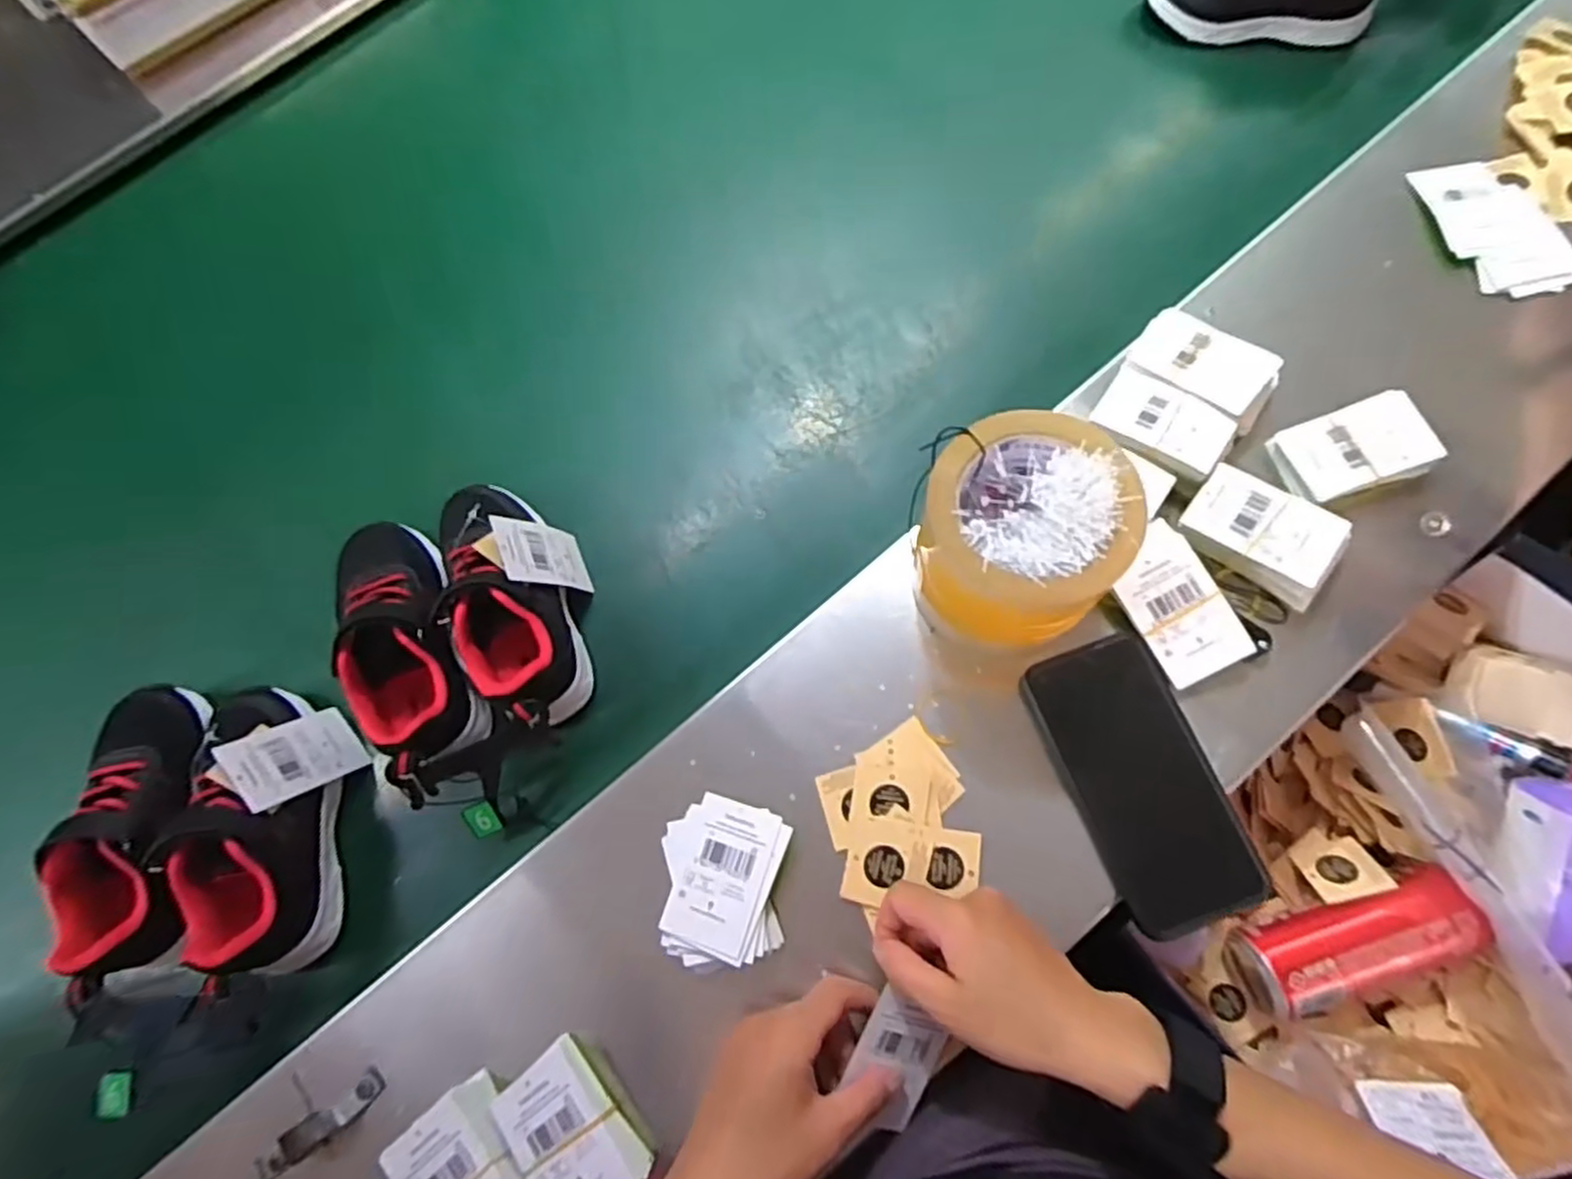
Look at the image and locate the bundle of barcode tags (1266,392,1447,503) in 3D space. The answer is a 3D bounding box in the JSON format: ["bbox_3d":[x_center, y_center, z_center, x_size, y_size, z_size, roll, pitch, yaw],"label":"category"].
[{"bbox_3d":[0.356,-0.087,0.464,0.080,0.023,0.053,-17,74,-4],"label":"bundle of barcode tags"}]

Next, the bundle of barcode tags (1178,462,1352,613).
[{"bbox_3d":[0.288,-0.035,0.447,0.083,0.029,0.053,35,78,10],"label":"bundle of barcode tags"}]

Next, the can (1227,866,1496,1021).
[{"bbox_3d":[0.364,0.226,0.478,0.132,0.054,0.051,-18,74,-4],"label":"can"}]

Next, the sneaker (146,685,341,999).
[{"bbox_3d":[-0.333,0.149,0.465,0.069,0.060,0.172,-10,74,-1],"label":"sneaker"}]

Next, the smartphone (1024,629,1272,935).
[{"bbox_3d":[0.202,0.107,0.420,0.074,0.011,0.157,-20,75,-4],"label":"smartphone"}]

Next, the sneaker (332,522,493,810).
[{"bbox_3d":[-0.252,0.033,0.486,0.081,0.073,0.193,-25,75,-6],"label":"sneaker"}]

